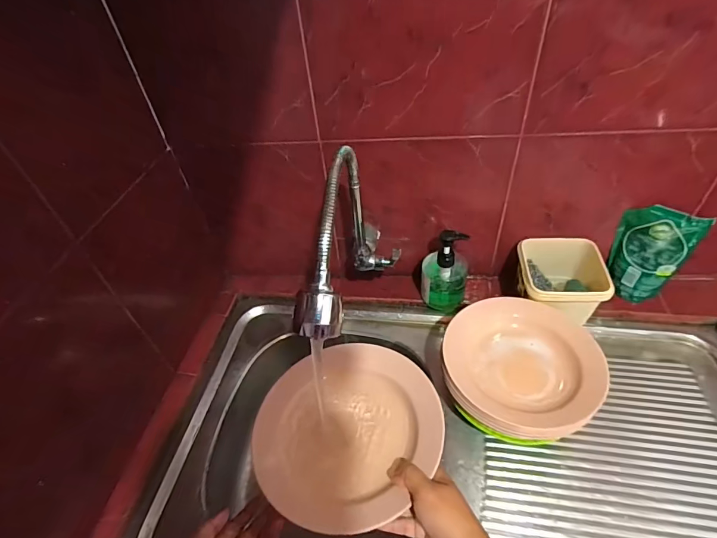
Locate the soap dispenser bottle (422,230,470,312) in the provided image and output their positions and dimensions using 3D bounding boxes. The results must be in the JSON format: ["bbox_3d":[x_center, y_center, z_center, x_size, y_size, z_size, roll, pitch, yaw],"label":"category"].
[{"bbox_3d":[0.154,0.006,0.705,0.078,0.167,0.060,1,46,8],"label":"soap dispenser bottle"}]

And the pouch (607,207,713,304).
[{"bbox_3d":[0.475,-0.022,0.653,0.102,0.173,0.022,29,55,30],"label":"pouch"}]

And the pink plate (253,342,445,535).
[{"bbox_3d":[-0.015,0.185,0.473,0.209,0.034,0.212,-3,45,3],"label":"pink plate"}]

